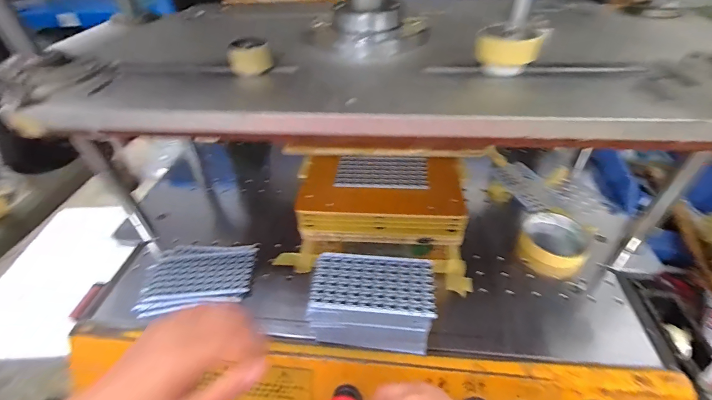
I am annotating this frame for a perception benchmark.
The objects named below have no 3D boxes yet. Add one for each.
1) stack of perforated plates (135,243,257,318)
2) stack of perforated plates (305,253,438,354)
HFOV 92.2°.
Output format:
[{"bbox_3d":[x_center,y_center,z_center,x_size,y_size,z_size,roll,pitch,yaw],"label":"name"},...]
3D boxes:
[{"bbox_3d":[-0.200,0.095,0.438,0.137,0.013,0.095,-5,42,-3],"label":"stack of perforated plates"},{"bbox_3d":[0.017,0.115,0.360,0.120,0.084,0.077,2,42,5],"label":"stack of perforated plates"}]

